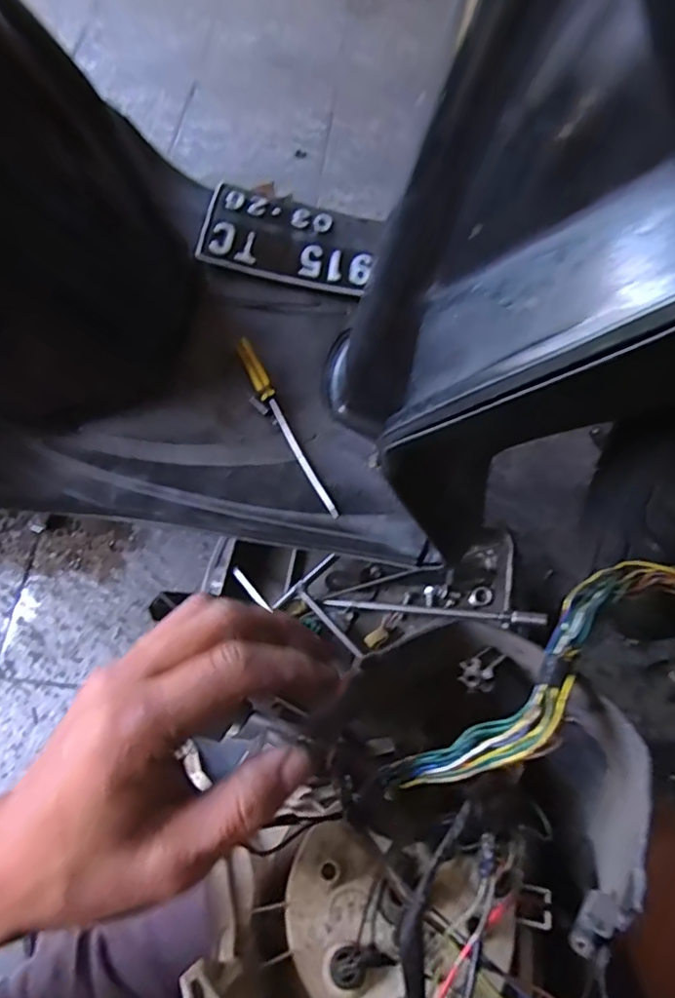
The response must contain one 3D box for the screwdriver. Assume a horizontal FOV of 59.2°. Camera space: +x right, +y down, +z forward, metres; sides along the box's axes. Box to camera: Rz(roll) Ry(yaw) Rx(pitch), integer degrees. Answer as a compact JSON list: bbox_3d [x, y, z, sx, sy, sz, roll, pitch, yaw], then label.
[{"bbox_3d":[-0.044,-0.062,0.512,0.015,0.015,0.178,-27,79,-9],"label":"screwdriver"}]

